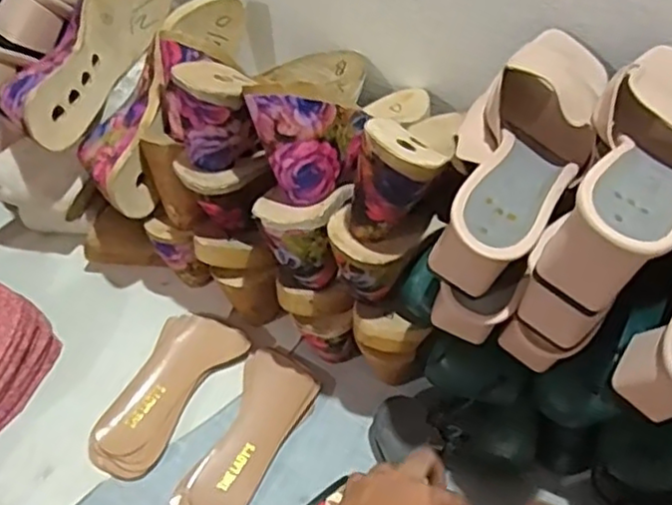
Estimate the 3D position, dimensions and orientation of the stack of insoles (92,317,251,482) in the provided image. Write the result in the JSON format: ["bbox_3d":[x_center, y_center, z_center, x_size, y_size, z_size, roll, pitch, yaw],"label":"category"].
[{"bbox_3d":[-0.156,0.127,0.612,0.073,0.017,0.162,22,54,16],"label":"stack of insoles"}]

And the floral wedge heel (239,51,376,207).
[{"bbox_3d":[-0.026,-0.132,0.581,0.091,0.096,0.224,5,32,6],"label":"floral wedge heel"}]

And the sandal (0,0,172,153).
[{"bbox_3d":[-0.247,-0.199,0.651,0.078,0.075,0.235,18,53,13],"label":"sandal"}]

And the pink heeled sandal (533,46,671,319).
[{"bbox_3d":[0.198,-0.054,0.415,0.100,0.075,0.217,31,57,22],"label":"pink heeled sandal"}]

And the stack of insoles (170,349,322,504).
[{"bbox_3d":[-0.077,0.167,0.597,0.071,0.016,0.173,19,54,14],"label":"stack of insoles"}]

